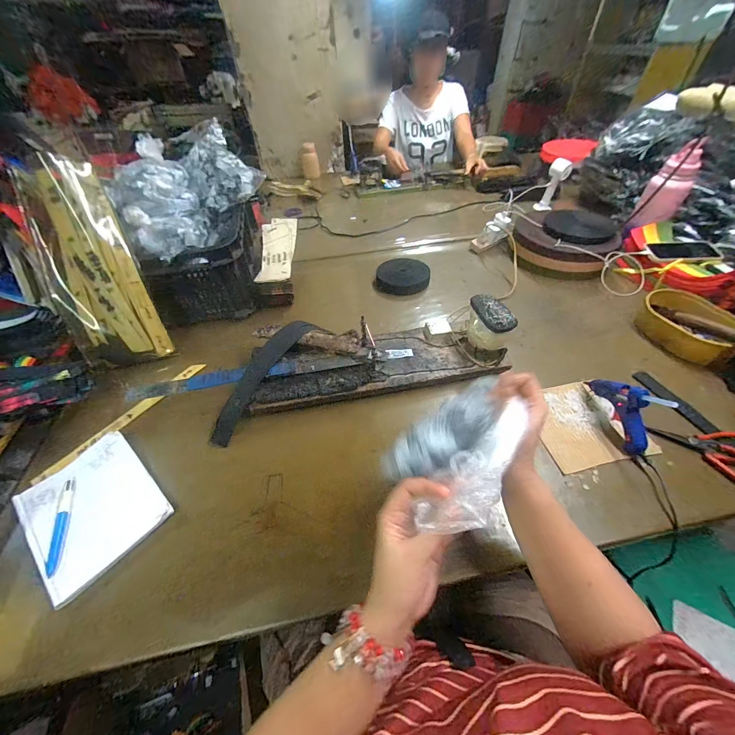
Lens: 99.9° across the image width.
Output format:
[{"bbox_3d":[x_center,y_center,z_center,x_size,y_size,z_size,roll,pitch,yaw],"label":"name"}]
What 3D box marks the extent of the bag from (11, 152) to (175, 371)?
[{"bbox_3d":[-0.526,-0.183,0.597,0.155,0.370,0.061,-14,20,-13],"label":"bag"}]

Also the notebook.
[{"bbox_3d":[-0.411,0.204,0.460,0.213,0.017,0.150,31,55,28],"label":"notebook"}]

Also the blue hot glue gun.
[{"bbox_3d":[0.415,0.058,0.500,0.023,0.107,0.144,-9,47,-6],"label":"blue hot glue gun"}]

